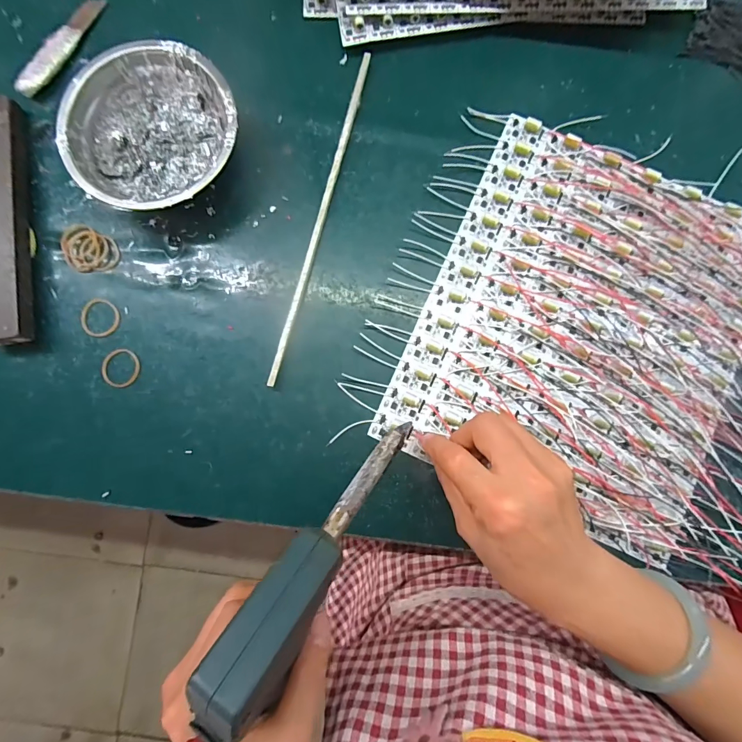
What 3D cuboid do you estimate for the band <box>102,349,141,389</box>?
[{"bbox_3d":[-0.196,-0.002,0.304,0.028,0.004,0.030,0,85,0],"label":"band"}]

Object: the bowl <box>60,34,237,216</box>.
[{"bbox_3d":[-0.161,-0.177,0.298,0.122,0.041,0.122,0,85,0],"label":"bowl"}]

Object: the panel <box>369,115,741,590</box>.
[{"bbox_3d":[0.200,-0.023,0.301,0.311,0.011,0.286,24,86,2],"label":"panel"}]

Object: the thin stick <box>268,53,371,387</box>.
[{"bbox_3d":[-0.040,-0.123,0.309,0.007,0.008,0.275,16,85,2],"label":"thin stick"}]

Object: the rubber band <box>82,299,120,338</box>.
[{"bbox_3d":[-0.214,-0.042,0.306,0.029,0.004,0.030,0,85,0],"label":"rubber band"}]

